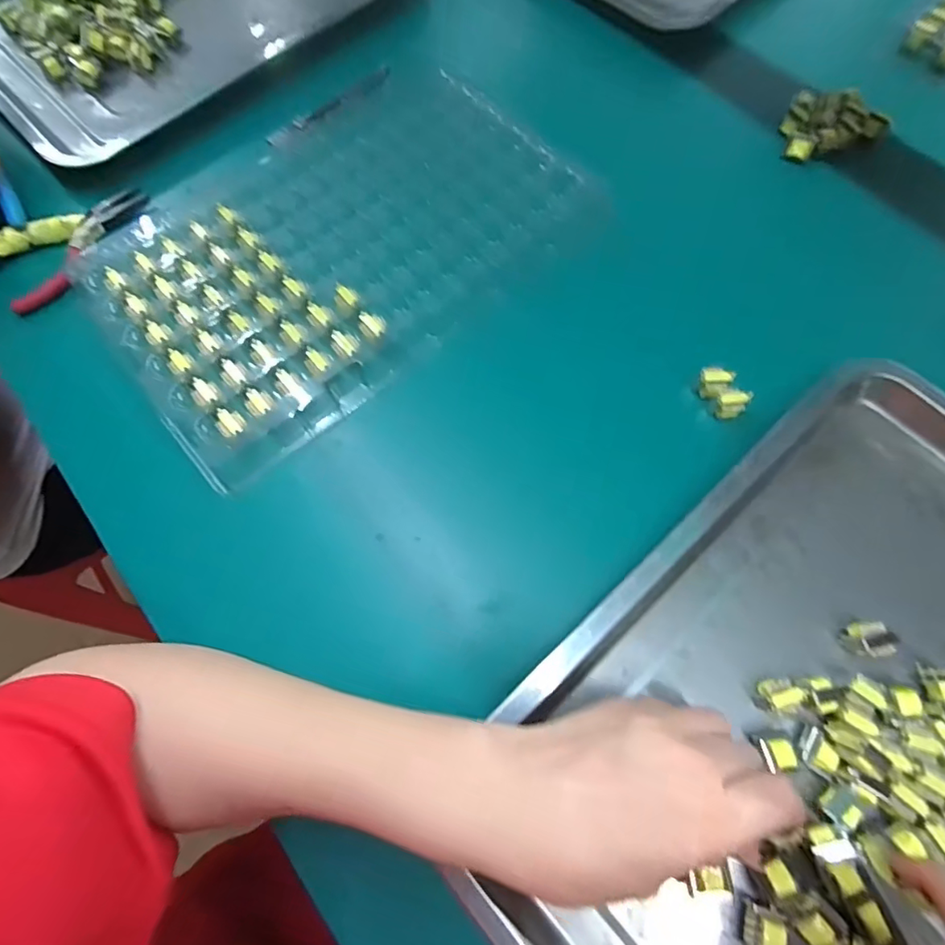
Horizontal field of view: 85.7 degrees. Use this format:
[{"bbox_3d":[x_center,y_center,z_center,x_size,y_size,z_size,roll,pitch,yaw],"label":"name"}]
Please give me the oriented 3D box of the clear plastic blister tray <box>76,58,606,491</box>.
[{"bbox_3d":[-0.108,-0.184,0.381,0.341,0.016,0.246,-40,74,-11],"label":"clear plastic blister tray"}]

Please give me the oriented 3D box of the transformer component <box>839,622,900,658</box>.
[{"bbox_3d":[0.216,0.092,0.281,0.018,0.026,0.017,-4,70,1],"label":"transformer component"}]

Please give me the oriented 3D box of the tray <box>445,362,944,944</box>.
[{"bbox_3d":[0.204,0.140,0.264,0.388,0.031,0.278,-40,74,-11],"label":"tray"}]

